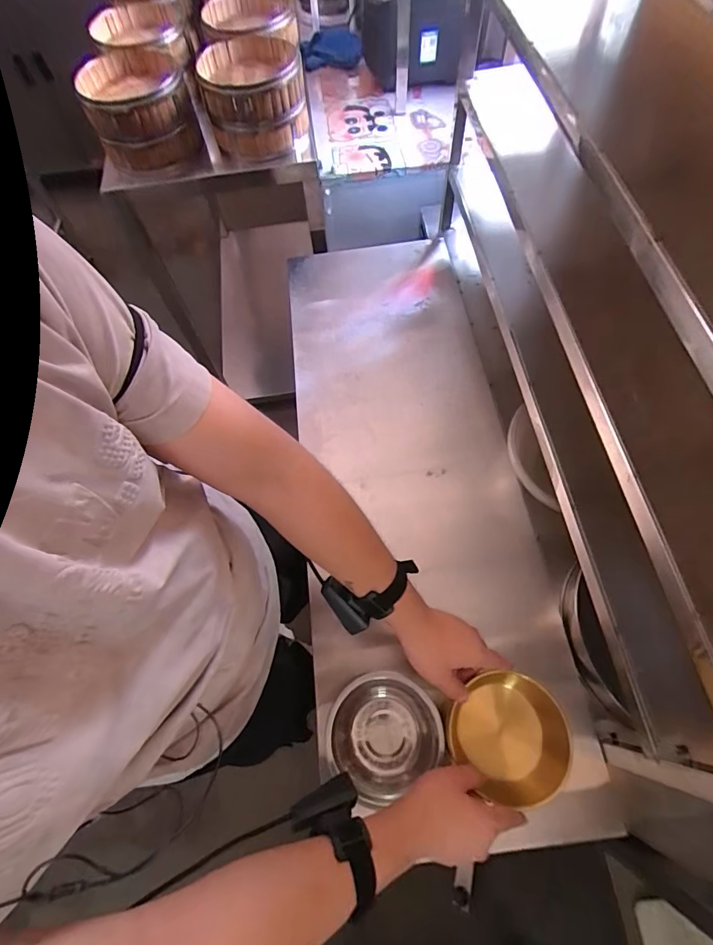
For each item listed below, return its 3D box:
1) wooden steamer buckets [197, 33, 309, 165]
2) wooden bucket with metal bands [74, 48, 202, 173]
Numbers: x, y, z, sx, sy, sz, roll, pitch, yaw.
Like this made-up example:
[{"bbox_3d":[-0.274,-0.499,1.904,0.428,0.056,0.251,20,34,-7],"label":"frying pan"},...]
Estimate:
[{"bbox_3d":[-0.217,-0.802,0.927,0.207,0.143,0.190,-6,64,1],"label":"wooden steamer buckets"},{"bbox_3d":[-0.461,-0.776,0.917,0.202,0.135,0.224,-20,64,-6],"label":"wooden bucket with metal bands"}]

